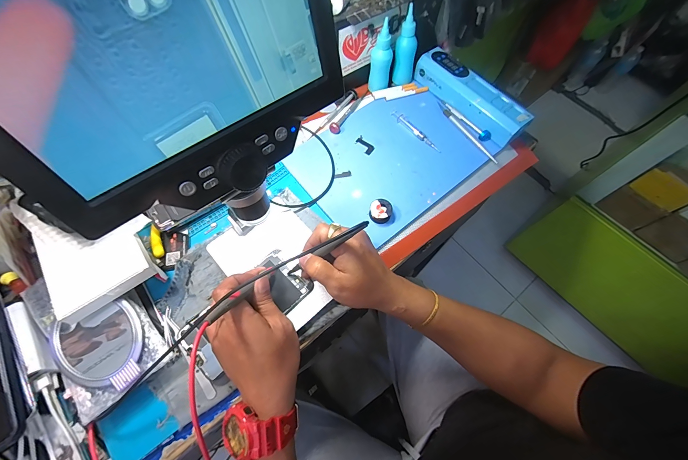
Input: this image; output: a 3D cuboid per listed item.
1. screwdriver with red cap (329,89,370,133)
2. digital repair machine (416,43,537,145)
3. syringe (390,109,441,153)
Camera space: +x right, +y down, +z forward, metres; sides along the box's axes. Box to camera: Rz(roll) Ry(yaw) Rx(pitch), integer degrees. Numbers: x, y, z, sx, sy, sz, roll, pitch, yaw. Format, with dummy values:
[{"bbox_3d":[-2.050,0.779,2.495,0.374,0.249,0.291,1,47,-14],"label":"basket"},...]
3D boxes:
[{"bbox_3d":[0.011,-0.207,0.504,0.015,0.017,0.117,27,67,10],"label":"screwdriver with red cap"},{"bbox_3d":[0.211,-0.227,0.504,0.052,0.042,0.204,-36,71,-17],"label":"digital repair machine"},{"bbox_3d":[0.116,-0.163,0.491,0.015,0.006,0.107,-36,71,-17],"label":"syringe"}]

